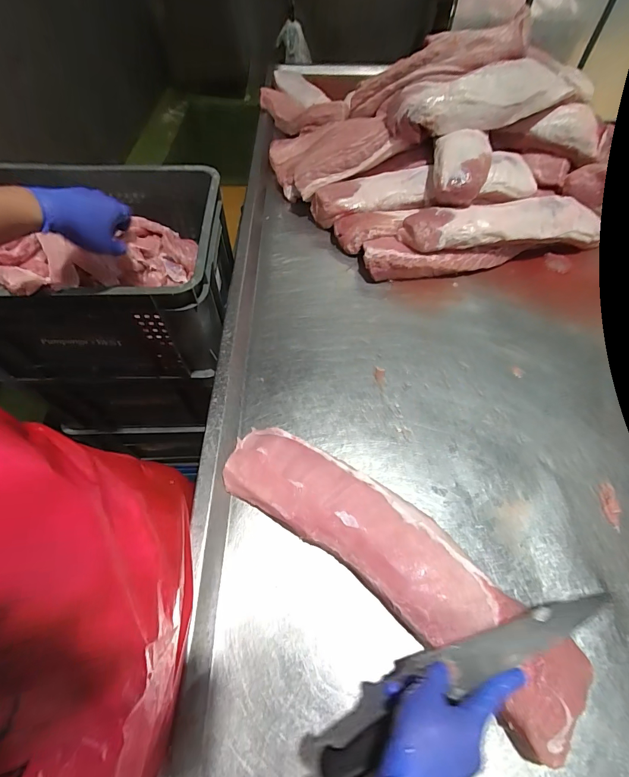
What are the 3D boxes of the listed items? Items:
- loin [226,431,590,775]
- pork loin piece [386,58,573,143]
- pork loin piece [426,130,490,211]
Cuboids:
[{"bbox_3d":[0.092,0.217,0.486,0.499,0.057,0.130,34,62,20],"label":"loin"},{"bbox_3d":[0.386,-0.658,0.834,0.432,0.103,0.108,-15,59,-10],"label":"pork loin piece"},{"bbox_3d":[0.324,-0.491,0.821,0.118,0.097,0.164,10,58,6],"label":"pork loin piece"}]

